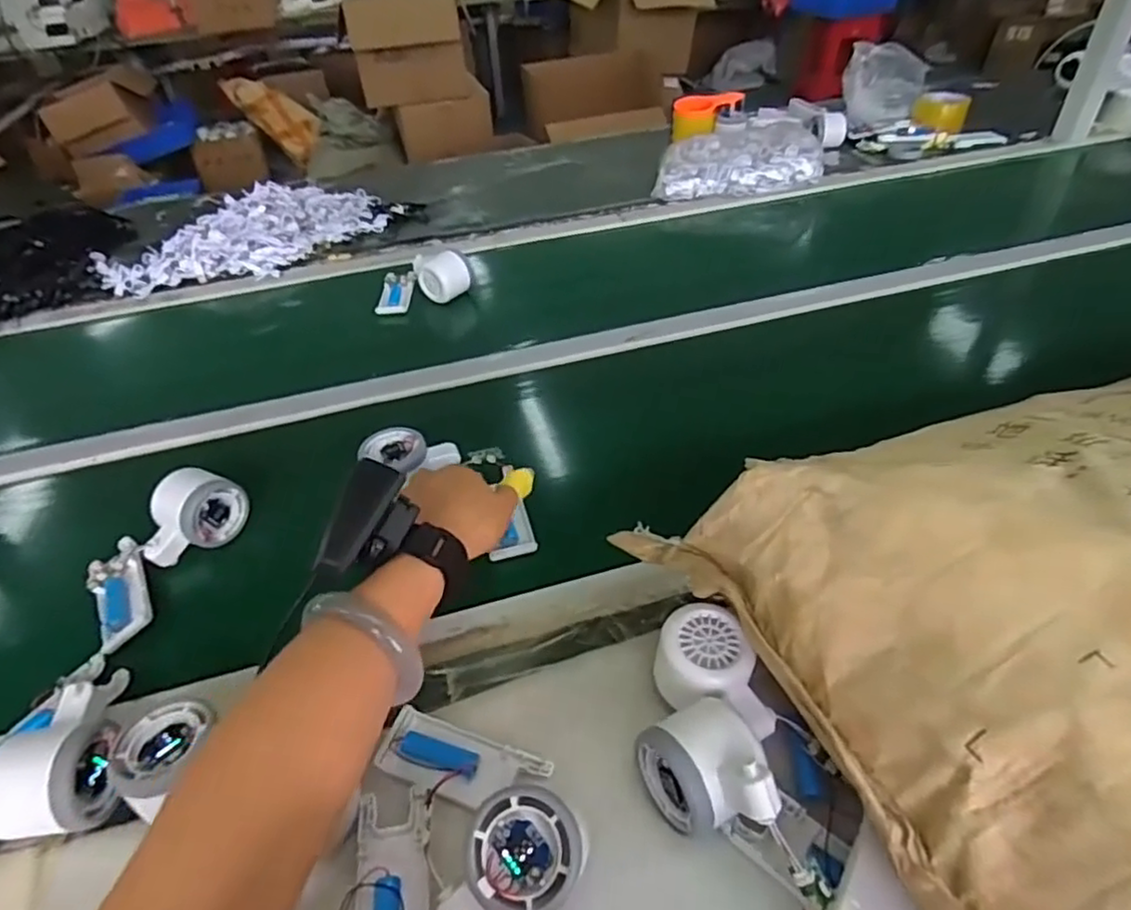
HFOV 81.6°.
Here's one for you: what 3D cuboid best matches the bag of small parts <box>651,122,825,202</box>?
[{"bbox_3d":[0.287,-0.500,1.110,0.266,0.070,0.141,0,42,5],"label":"bag of small parts"}]

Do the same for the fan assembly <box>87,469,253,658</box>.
[{"bbox_3d":[-0.336,0.076,0.530,0.077,0.048,0.150,7,43,13],"label":"fan assembly"}]

